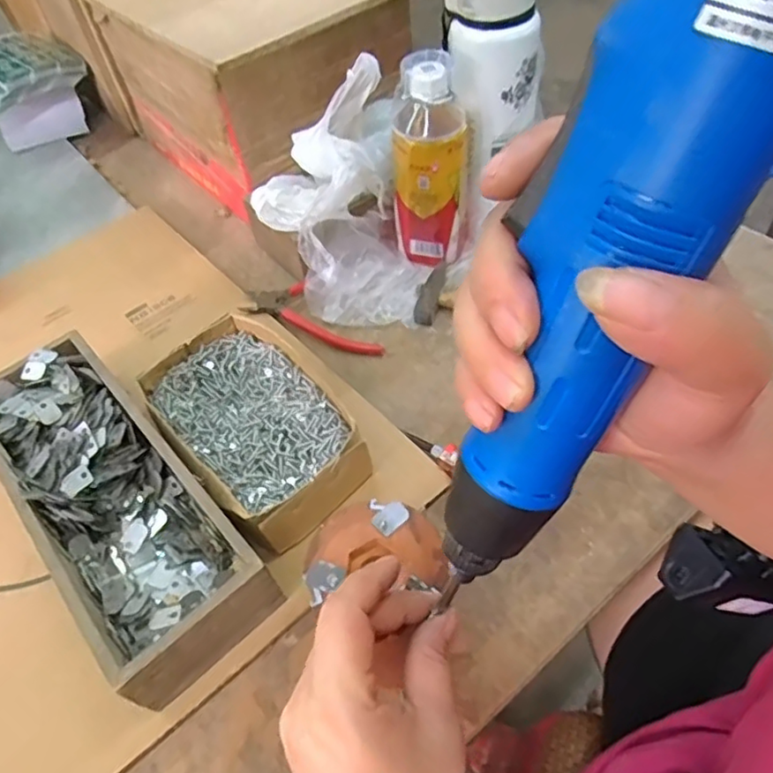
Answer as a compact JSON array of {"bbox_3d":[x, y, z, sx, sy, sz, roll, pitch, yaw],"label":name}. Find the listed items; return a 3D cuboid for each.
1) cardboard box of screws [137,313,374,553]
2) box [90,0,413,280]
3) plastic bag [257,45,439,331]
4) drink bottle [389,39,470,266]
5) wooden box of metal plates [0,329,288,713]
[{"bbox_3d":[-0.099,0.034,0.472,0.115,0.058,0.193,-38,58,-22],"label":"cardboard box of screws"},{"bbox_3d":[-0.121,-0.364,0.694,0.300,0.227,0.357,-35,57,-20],"label":"box"},{"bbox_3d":[-0.045,-0.170,0.573,0.145,0.170,0.171,-19,53,-9],"label":"plastic bag"},{"bbox_3d":[0.040,-0.200,0.555,0.066,0.173,0.054,-6,52,1],"label":"drink bottle"},{"bbox_3d":[-0.196,0.080,0.436,0.100,0.072,0.279,-37,58,-21],"label":"wooden box of metal plates"}]

